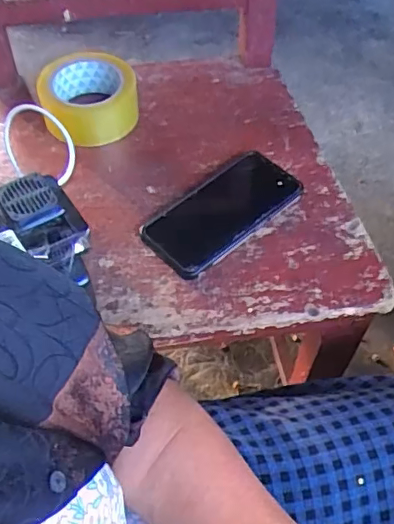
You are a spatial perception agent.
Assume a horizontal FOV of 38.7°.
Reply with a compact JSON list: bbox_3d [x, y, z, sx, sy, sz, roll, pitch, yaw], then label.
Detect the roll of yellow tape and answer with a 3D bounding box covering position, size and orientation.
[{"bbox_3d":[-0.122,-0.188,0.641,0.104,0.049,0.103,1,55,-1],"label":"roll of yellow tape"}]

